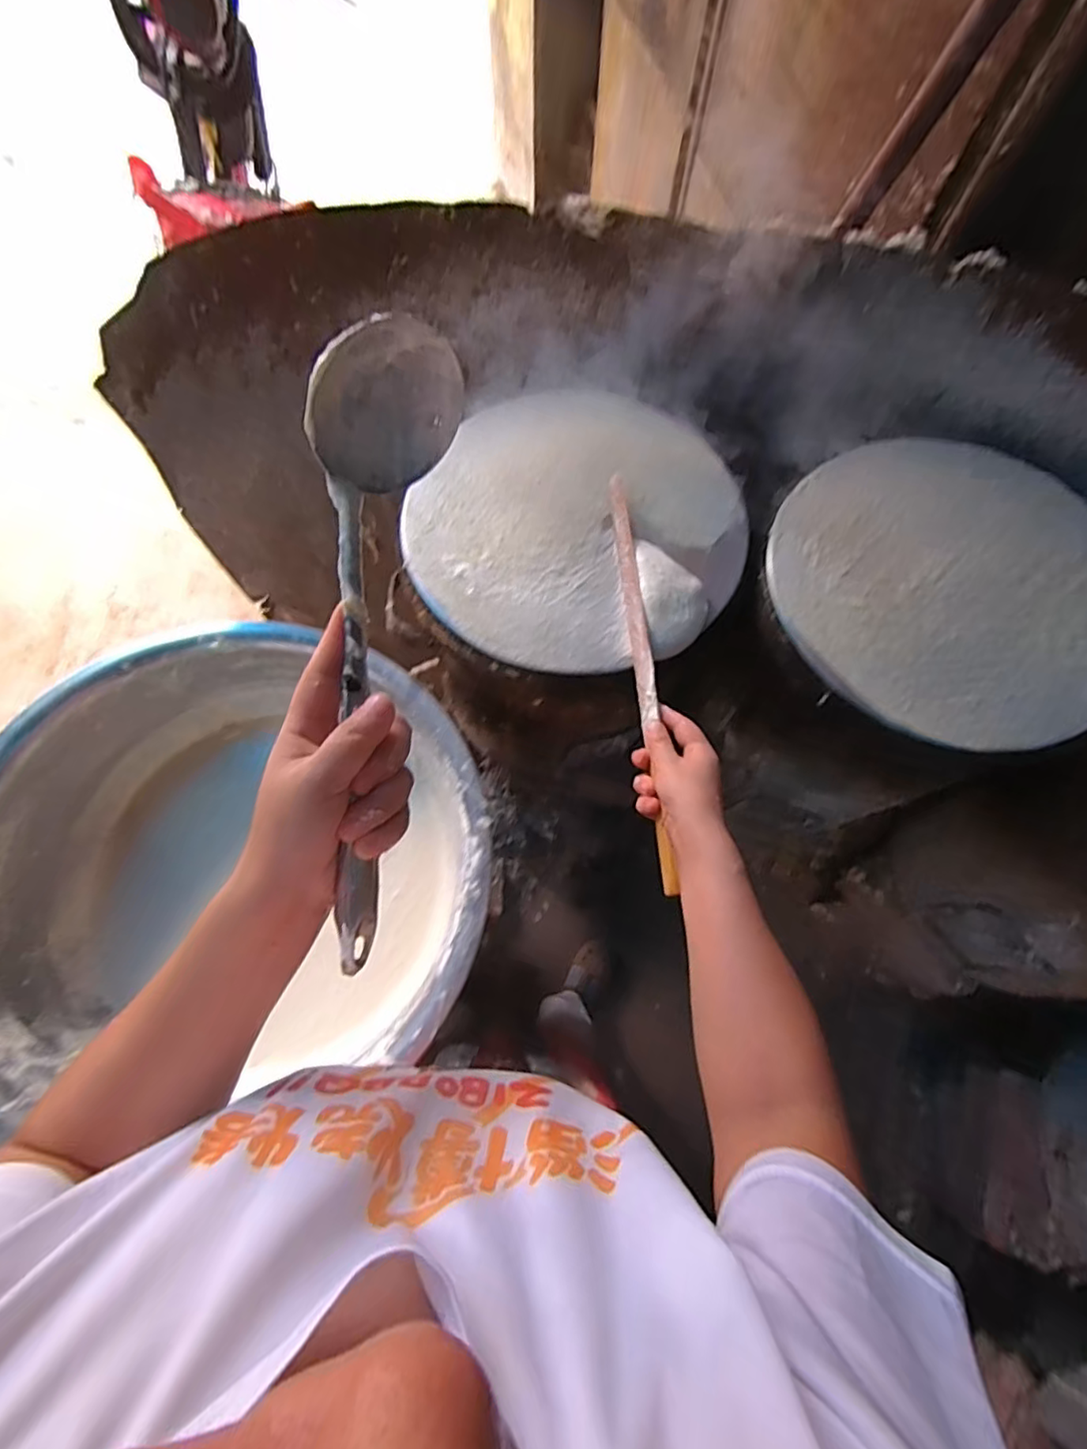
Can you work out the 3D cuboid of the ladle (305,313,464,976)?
[{"bbox_3d":[-0.091,-0.042,0.310,0.069,0.087,0.332,4,86,0],"label":"ladle"}]

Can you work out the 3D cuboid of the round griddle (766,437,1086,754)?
[{"bbox_3d":[0.437,-0.159,0.626,0.359,0.039,0.385,0,71,-1],"label":"round griddle"}]

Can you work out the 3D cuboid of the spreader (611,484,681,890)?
[{"bbox_3d":[0.096,-0.059,0.575,0.015,0.024,0.431,-3,72,-2],"label":"spreader"}]

